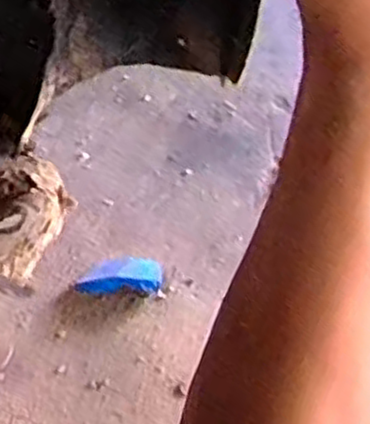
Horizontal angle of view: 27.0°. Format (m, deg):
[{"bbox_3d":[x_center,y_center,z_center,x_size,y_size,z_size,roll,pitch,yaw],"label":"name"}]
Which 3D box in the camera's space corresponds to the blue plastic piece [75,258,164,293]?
[{"bbox_3d":[-0.079,0.080,0.964,0.105,0.024,0.052,3,53,4],"label":"blue plastic piece"}]

